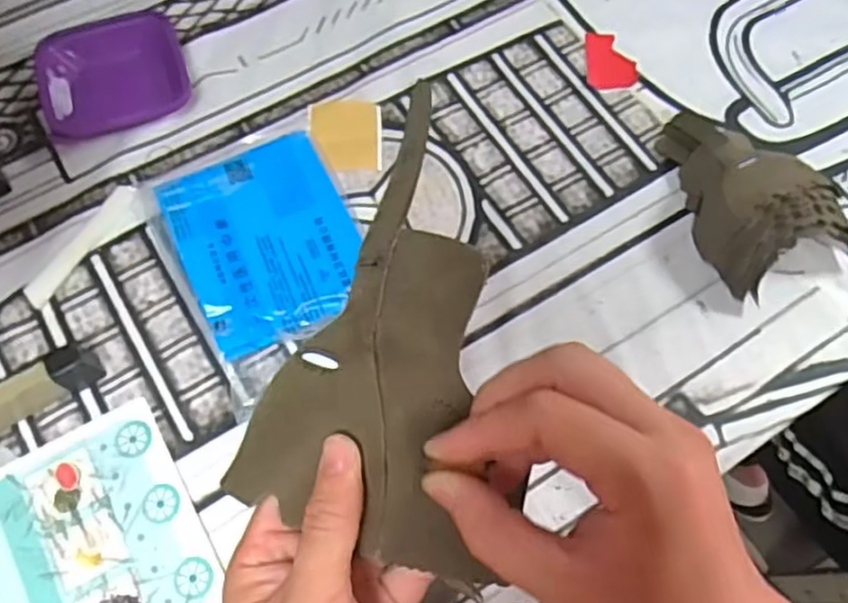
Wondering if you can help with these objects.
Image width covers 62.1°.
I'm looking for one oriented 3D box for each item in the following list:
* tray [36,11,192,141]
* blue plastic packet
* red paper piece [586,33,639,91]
[{"bbox_3d":[-0.431,-0.313,0.973,0.198,0.048,0.166,-20,67,-8],"label":"tray"},{"bbox_3d":[-0.191,-0.074,0.881,0.211,0.037,0.264,-24,68,-10],"label":"blue plastic packet"},{"bbox_3d":[0.272,-0.347,1.019,0.072,0.004,0.100,4,68,1],"label":"red paper piece"}]

